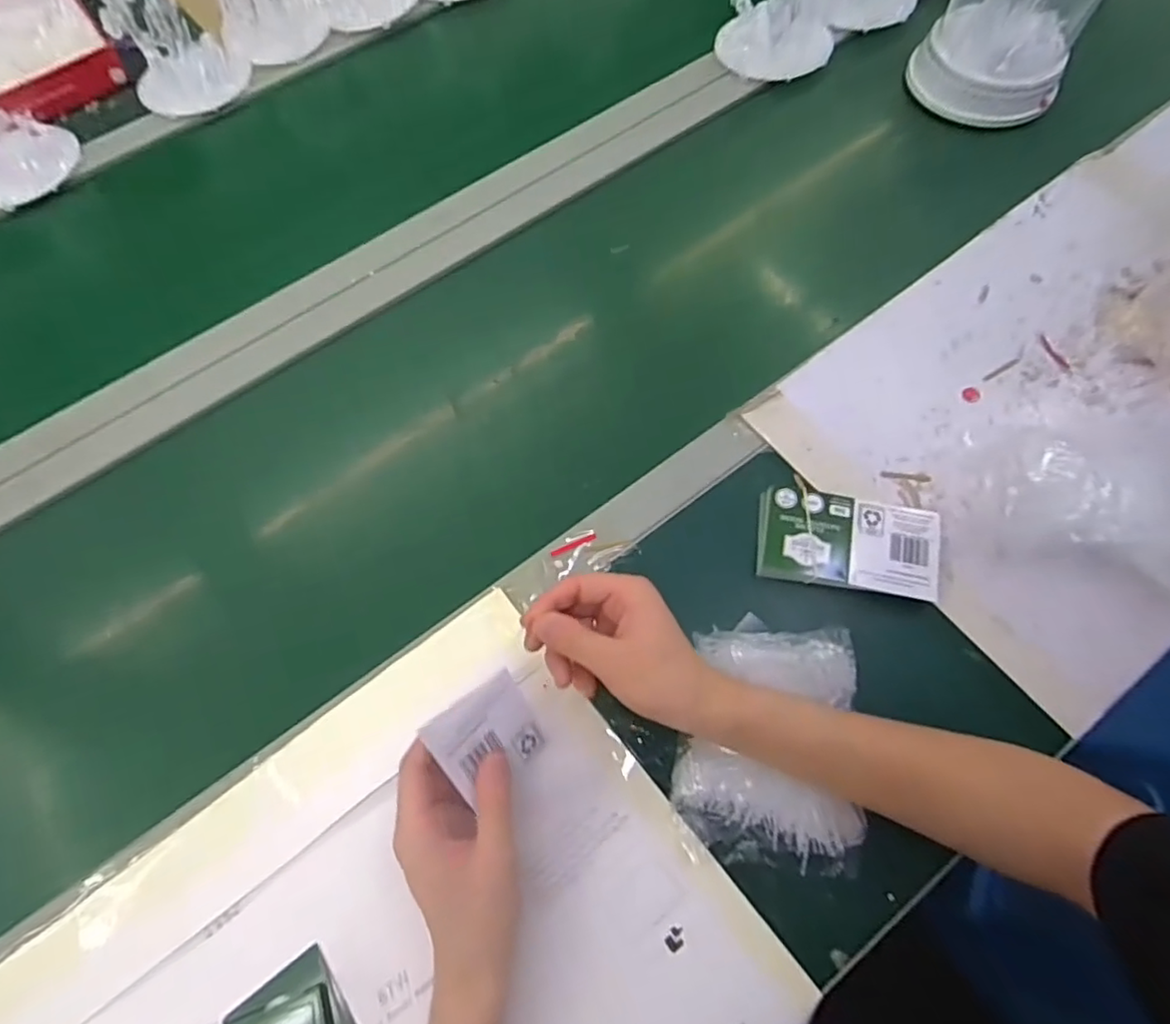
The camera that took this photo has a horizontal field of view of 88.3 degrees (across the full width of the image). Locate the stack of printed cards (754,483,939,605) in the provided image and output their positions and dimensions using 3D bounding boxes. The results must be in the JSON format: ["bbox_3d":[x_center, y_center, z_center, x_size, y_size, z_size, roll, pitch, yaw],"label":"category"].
[{"bbox_3d":[0.203,0.021,0.470,0.131,0.015,0.079,9,68,7],"label":"stack of printed cards"}]

